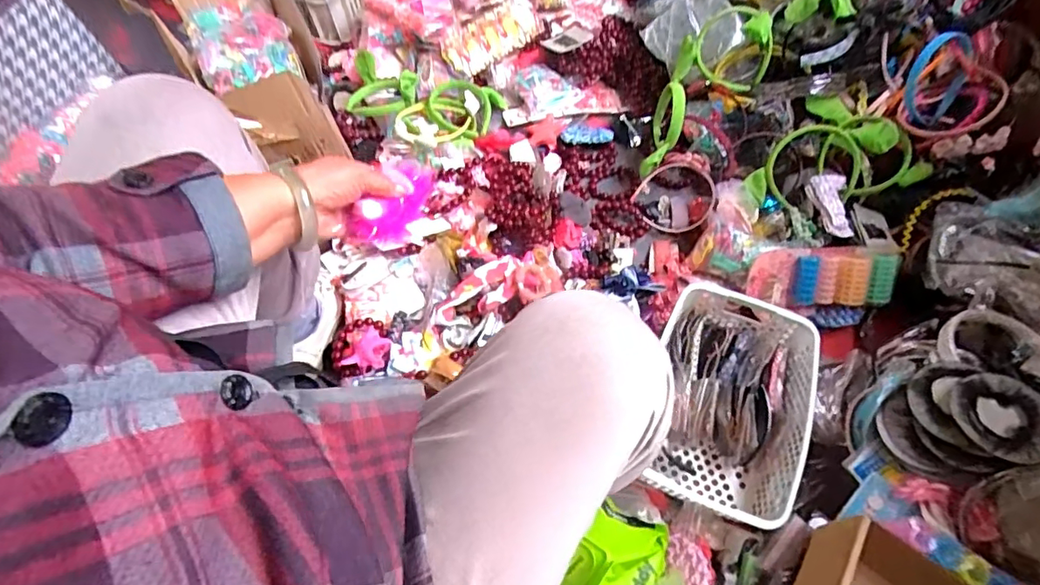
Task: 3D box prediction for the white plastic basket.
[{"bbox_3d":[0.280,0.142,0.743,0.209,0.082,0.297,25,66,14],"label":"white plastic basket"}]

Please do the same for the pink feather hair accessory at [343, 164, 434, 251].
[{"bbox_3d":[-0.124,-0.086,0.548,0.031,0.056,0.103,40,71,20],"label":"pink feather hair accessory"}]

